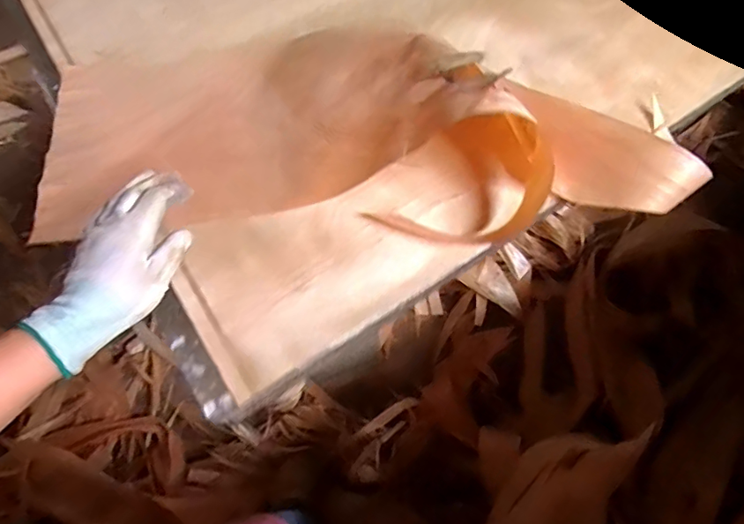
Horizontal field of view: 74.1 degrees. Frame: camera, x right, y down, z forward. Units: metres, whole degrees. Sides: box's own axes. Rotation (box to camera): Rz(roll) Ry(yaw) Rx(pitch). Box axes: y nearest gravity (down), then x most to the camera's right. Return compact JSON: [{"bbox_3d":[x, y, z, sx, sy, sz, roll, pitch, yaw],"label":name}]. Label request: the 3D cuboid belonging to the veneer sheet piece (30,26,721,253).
[{"bbox_3d":[-0.031,-0.151,0.601,0.829,0.194,0.294,6,65,9],"label":"veneer sheet piece"}]

